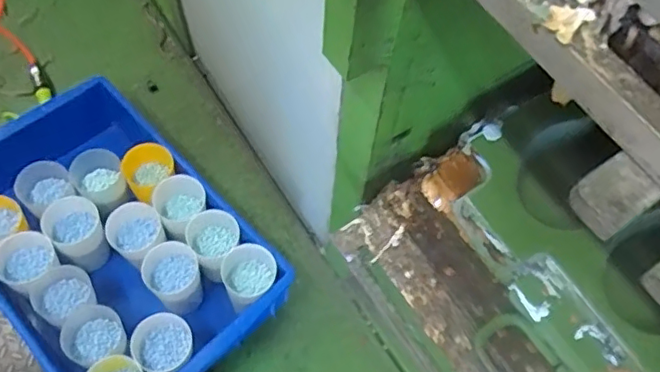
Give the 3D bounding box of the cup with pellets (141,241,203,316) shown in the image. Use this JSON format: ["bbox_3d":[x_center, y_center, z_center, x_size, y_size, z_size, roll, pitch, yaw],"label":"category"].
[{"bbox_3d":[-0.189,0.119,0.725,0.062,0.085,0.065,1,62,-3],"label":"cup with pellets"}]

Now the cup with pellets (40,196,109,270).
[{"bbox_3d":[-0.314,0.060,0.730,0.064,0.072,0.076,-31,68,-18],"label":"cup with pellets"}]

